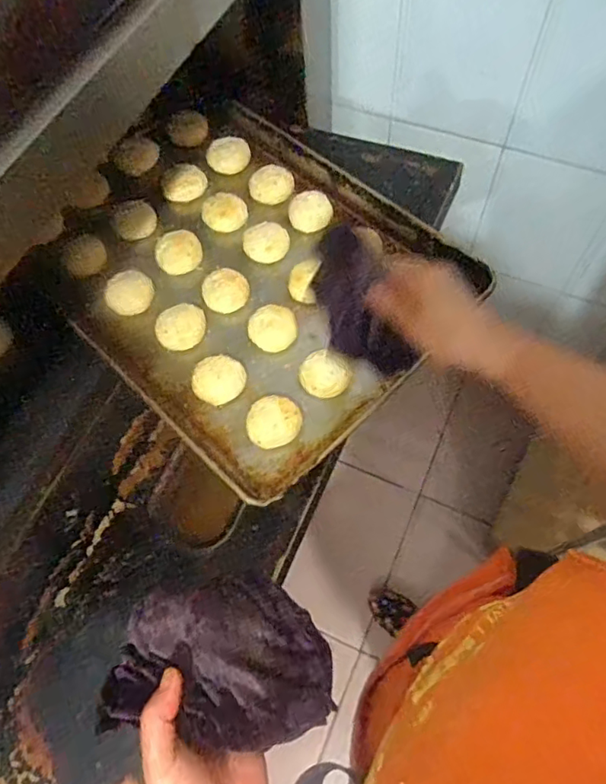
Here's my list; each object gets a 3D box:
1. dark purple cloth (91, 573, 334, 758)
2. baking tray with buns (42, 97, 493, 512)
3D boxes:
[{"bbox_3d":[-0.063,0.194,0.400,0.158,0.034,0.111,-5,65,0],"label":"dark purple cloth"},{"bbox_3d":[-0.088,-0.172,0.738,0.414,0.062,0.543,-42,70,-16],"label":"baking tray with buns"}]

